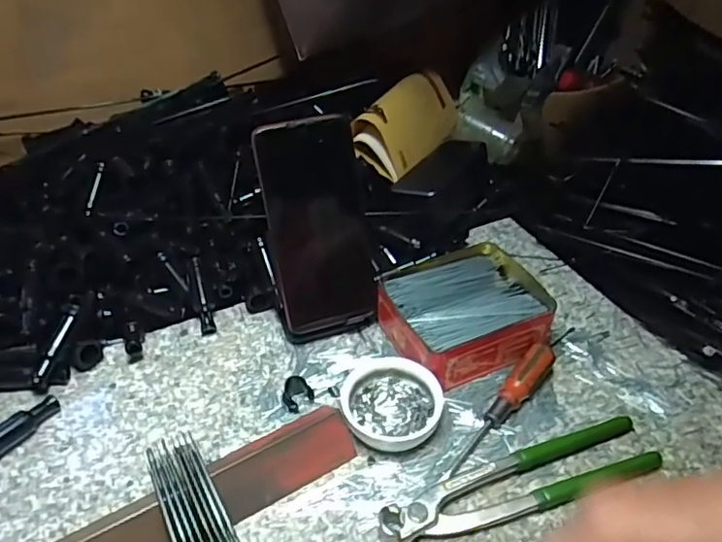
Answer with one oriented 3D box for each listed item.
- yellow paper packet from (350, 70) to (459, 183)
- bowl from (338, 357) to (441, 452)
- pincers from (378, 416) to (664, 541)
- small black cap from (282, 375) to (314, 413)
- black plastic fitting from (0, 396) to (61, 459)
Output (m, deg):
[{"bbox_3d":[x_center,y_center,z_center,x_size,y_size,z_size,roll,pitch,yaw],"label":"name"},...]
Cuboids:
[{"bbox_3d":[0.058,-0.170,0.657,0.030,0.081,0.213,-21,16,37],"label":"yellow paper packet"},{"bbox_3d":[0.022,0.096,0.426,0.071,0.020,0.067,-1,41,0],"label":"bowl"},{"bbox_3d":[0.107,0.141,0.389,0.198,0.016,0.040,-14,42,-15],"label":"pincers"},{"bbox_3d":[-0.048,0.093,0.442,0.017,0.028,0.023,30,50,31],"label":"small black cap"},{"bbox_3d":[-0.250,0.113,0.418,0.018,0.019,0.066,21,45,24],"label":"black plastic fitting"}]

